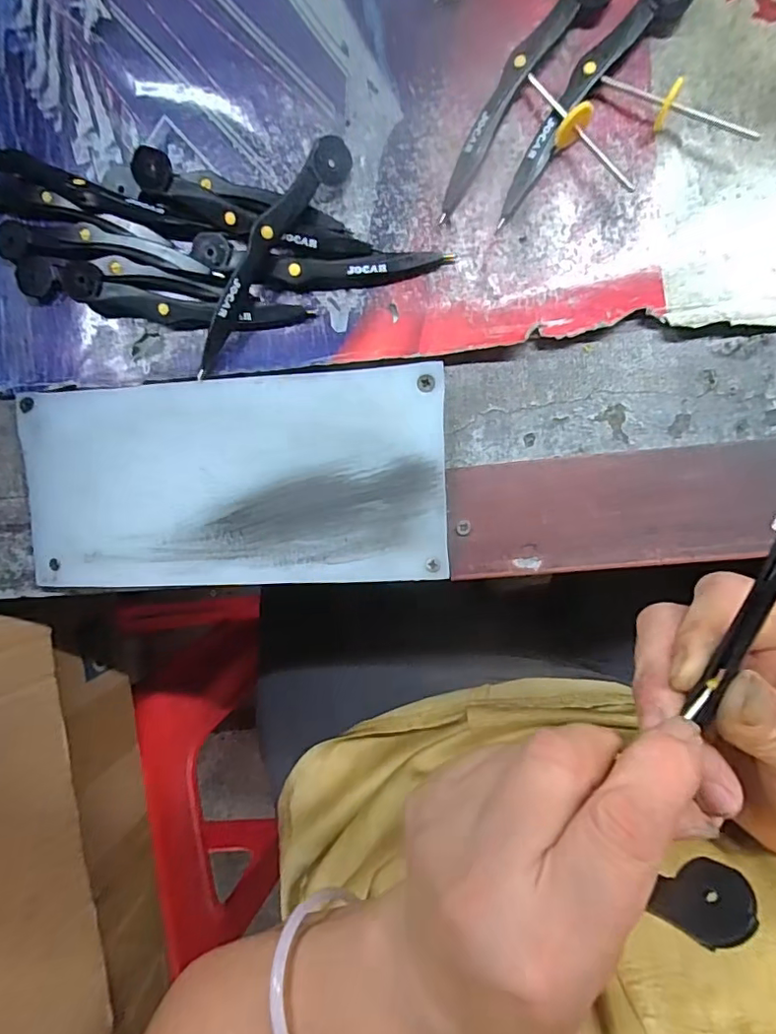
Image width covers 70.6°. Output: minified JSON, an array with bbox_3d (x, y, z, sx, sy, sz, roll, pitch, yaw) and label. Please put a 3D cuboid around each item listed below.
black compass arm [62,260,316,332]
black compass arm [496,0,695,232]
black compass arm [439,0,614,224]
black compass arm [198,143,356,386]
[{"bbox_3d":[-0.095,-0.097,0.249,0.114,0.011,0.020,12,93,6],"label":"black compass arm"},{"bbox_3d":[0.082,-0.176,0.229,0.018,0.010,0.113,43,96,4],"label":"black compass arm"},{"bbox_3d":[0.054,-0.181,0.232,0.017,0.008,0.112,39,95,4],"label":"black compass arm"},{"bbox_3d":[-0.055,-0.115,0.242,0.013,0.015,0.115,37,95,4],"label":"black compass arm"}]

